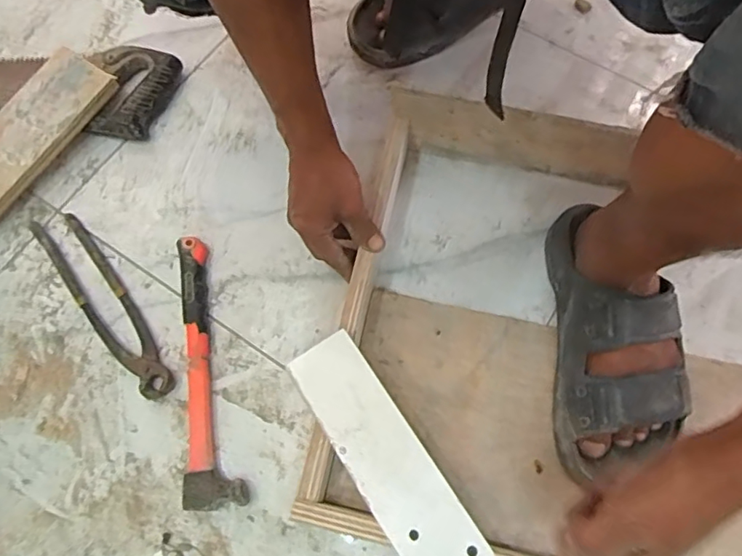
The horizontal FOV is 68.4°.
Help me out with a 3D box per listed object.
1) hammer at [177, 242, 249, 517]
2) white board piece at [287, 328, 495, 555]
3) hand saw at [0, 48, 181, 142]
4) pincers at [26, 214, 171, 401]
[{"bbox_3d":[-0.159,0.082,0.523,0.054,0.023,0.259,-10,70,-2],"label":"hammer"},{"bbox_3d":[0.011,0.141,0.435,0.058,0.010,0.207,-32,72,-10],"label":"white board piece"},{"bbox_3d":[-0.454,-0.216,0.631,0.450,0.031,0.112,1,70,2],"label":"hand saw"},{"bbox_3d":[-0.269,0.021,0.548,0.045,0.019,0.236,-37,73,-12],"label":"pincers"}]

